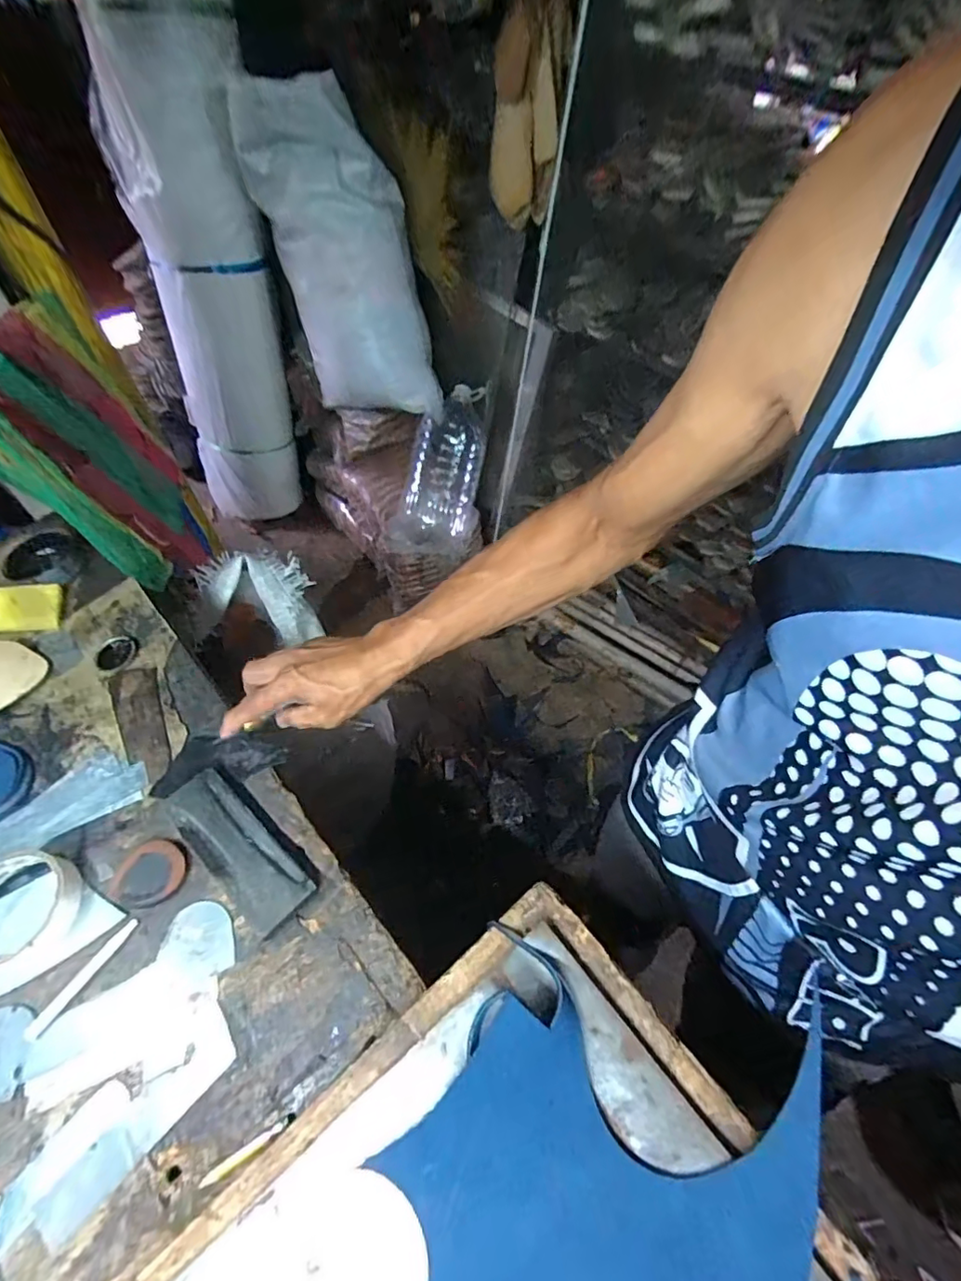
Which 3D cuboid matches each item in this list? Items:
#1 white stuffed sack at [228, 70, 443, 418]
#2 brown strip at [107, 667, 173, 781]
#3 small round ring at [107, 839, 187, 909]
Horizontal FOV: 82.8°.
[{"bbox_3d":[-0.333,-0.919,1.350,0.355,0.625,0.236,-17,57,-13],"label":"white stuffed sack"},{"bbox_3d":[-0.341,0.081,0.547,0.047,0.007,0.133,-29,61,-6],"label":"brown strip"},{"bbox_3d":[-0.272,0.189,0.445,0.055,0.010,0.051,1,55,-1],"label":"small round ring"}]

